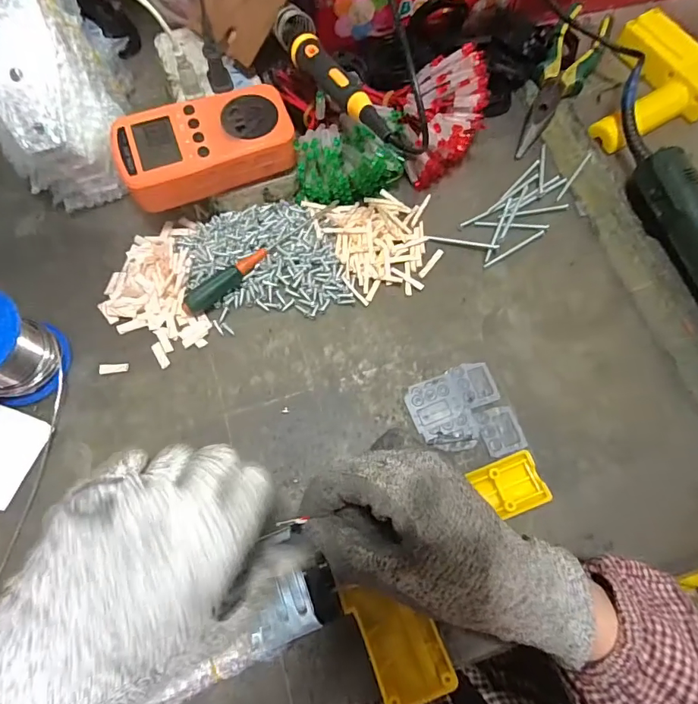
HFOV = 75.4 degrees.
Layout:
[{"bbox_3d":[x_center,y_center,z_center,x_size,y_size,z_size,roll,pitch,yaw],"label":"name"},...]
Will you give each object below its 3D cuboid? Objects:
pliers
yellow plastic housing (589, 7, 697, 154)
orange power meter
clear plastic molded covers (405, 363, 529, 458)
[{"bbox_3d":[0.200,-0.262,0.433,0.048,0.021,0.190,32,74,8],"label":"pliers"},{"bbox_3d":[0.280,-0.256,0.429,0.143,0.030,0.113,-34,76,-12],"label":"yellow plastic housing"},{"bbox_3d":[-0.107,-0.155,0.341,0.124,0.034,0.061,-21,74,-9],"label":"orange power meter"},{"bbox_3d":[0.085,0.048,0.333,0.068,0.004,0.071,-23,74,-9],"label":"clear plastic molded covers"}]

